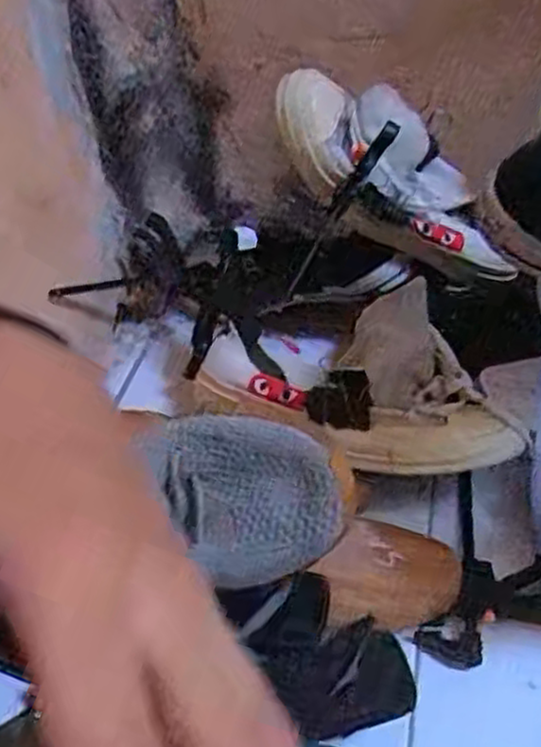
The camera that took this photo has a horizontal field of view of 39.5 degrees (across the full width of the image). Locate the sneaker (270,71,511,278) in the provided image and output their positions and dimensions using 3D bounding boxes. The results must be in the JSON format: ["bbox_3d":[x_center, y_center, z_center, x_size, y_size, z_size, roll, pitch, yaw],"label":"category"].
[{"bbox_3d":[0.107,-0.154,0.631,0.093,0.249,0.119,-40,29,30],"label":"sneaker"}]

